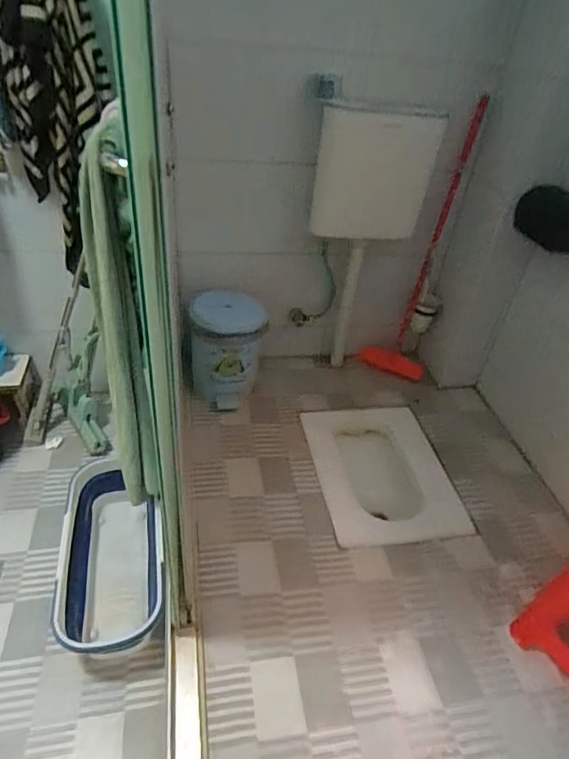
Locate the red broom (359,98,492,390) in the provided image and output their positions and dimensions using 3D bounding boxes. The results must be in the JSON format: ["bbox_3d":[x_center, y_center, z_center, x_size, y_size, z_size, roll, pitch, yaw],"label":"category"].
[{"bbox_3d":[0.464,-0.431,1.721,0.252,0.923,0.210,14,39,12],"label":"red broom"}]

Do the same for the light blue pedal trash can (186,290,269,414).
[{"bbox_3d":[-0.194,-0.099,1.684,0.252,0.340,0.295,-5,39,-12],"label":"light blue pedal trash can"}]

